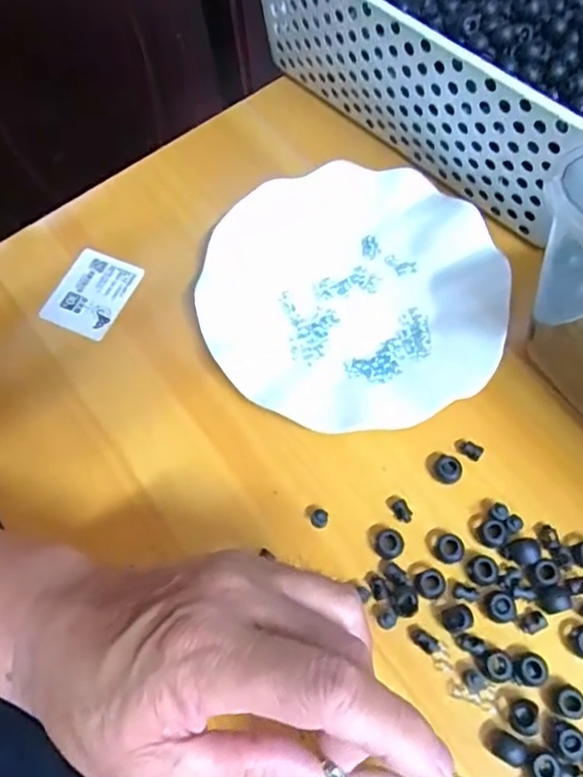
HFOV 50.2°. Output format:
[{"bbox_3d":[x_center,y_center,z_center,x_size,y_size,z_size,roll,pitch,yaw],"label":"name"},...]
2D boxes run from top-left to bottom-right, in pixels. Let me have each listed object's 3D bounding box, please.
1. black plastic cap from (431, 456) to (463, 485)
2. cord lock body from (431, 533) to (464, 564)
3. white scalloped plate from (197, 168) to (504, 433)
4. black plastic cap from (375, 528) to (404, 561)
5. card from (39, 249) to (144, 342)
[{"bbox_3d":[0.086,0.045,0.345,0.016,0.009,0.016,-1,66,2],"label":"black plastic cap"},{"bbox_3d":[0.083,0.085,0.330,0.015,0.009,0.014,-1,66,2],"label":"cord lock body"},{"bbox_3d":[0.037,-0.058,0.384,0.176,0.021,0.175,-1,66,2],"label":"white scalloped plate"},{"bbox_3d":[0.052,0.083,0.331,0.015,0.006,0.015,-1,66,2],"label":"black plastic cap"},{"bbox_3d":[-0.133,-0.064,0.417,0.047,0.004,0.061,22,68,8],"label":"card"}]

